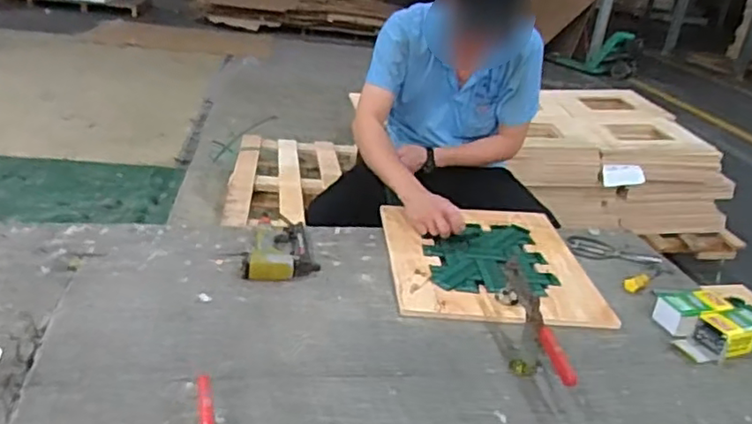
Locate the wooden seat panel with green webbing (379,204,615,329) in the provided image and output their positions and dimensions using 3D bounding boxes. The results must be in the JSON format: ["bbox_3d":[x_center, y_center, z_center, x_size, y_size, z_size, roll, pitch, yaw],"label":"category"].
[{"bbox_3d":[0.229,0.096,1.289,0.402,0.021,0.424,3,27,-6],"label":"wooden seat panel with green webbing"}]

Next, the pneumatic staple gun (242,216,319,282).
[{"bbox_3d":[-0.196,0.070,1.229,0.142,0.040,0.186,-1,26,-17],"label":"pneumatic staple gun"}]

